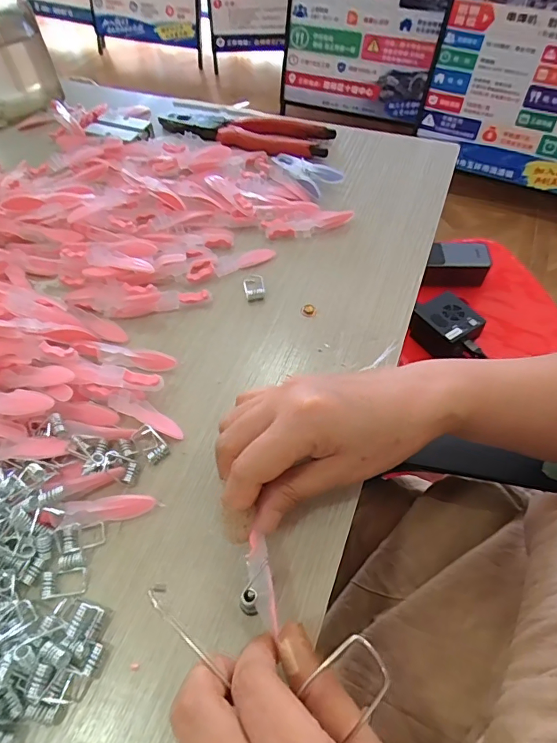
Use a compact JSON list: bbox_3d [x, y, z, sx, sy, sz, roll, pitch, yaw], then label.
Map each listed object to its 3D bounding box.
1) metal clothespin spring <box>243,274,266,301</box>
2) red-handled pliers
[{"bbox_3d":[-0.019,-0.067,0.352,0.015,0.006,0.026,-10,59,-6],"label":"metal clothespin spring"},{"bbox_3d":[-0.035,-0.247,0.464,0.184,0.019,0.052,20,60,12],"label":"red-handled pliers"}]

